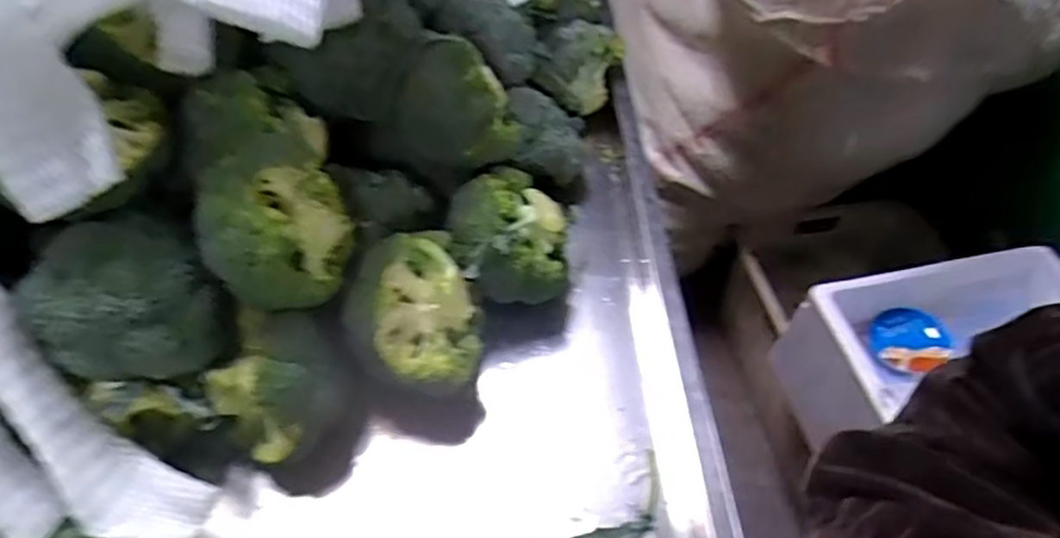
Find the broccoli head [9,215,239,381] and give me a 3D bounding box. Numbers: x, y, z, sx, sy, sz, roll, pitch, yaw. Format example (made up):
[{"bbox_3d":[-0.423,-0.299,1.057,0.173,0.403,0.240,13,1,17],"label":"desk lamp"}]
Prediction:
[{"bbox_3d":[-0.281,0.022,0.460,0.099,0.082,0.105,2,52,-2],"label":"broccoli head"}]

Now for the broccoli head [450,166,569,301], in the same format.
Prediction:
[{"bbox_3d":[-0.018,-0.035,0.594,0.101,0.083,0.101,2,52,-2],"label":"broccoli head"}]

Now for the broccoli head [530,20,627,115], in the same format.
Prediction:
[{"bbox_3d":[0.056,-0.229,0.762,0.088,0.081,0.102,11,53,5],"label":"broccoli head"}]

